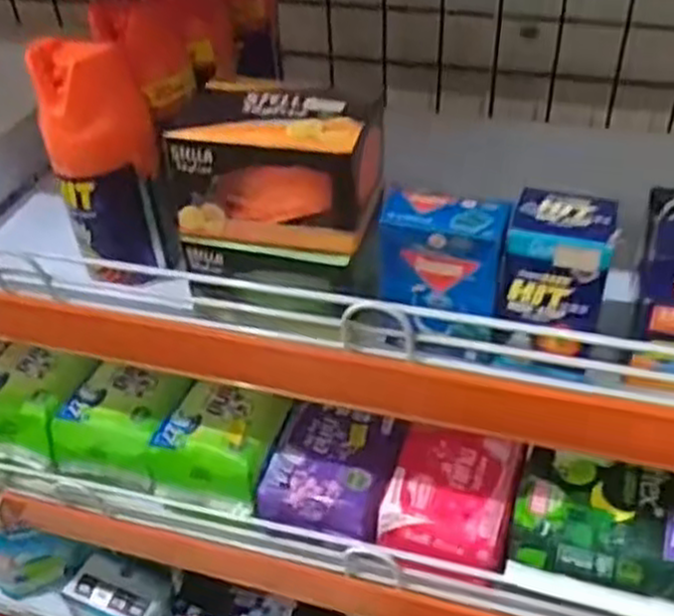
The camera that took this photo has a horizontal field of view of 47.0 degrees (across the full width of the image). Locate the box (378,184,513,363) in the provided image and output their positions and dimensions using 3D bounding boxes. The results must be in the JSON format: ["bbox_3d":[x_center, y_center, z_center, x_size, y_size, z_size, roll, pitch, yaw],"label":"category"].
[{"bbox_3d":[0.056,-0.017,0.422,0.064,0.090,0.030,10,44,14],"label":"box"}]

